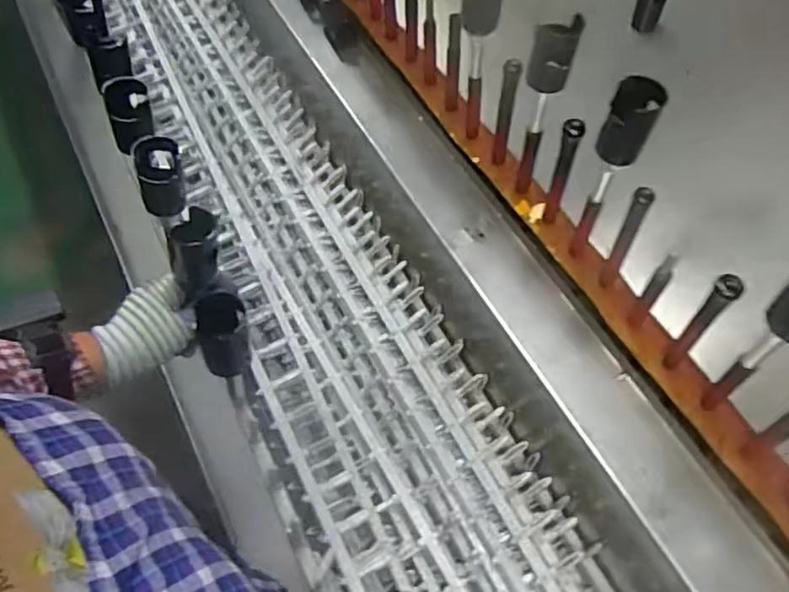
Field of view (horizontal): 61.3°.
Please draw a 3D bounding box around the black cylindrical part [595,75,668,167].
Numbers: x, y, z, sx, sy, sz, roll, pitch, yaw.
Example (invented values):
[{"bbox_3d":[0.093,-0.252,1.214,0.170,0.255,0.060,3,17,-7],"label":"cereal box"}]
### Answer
[{"bbox_3d":[0.202,-0.149,0.572,0.039,0.068,0.042,2,58,-3],"label":"black cylindrical part"}]

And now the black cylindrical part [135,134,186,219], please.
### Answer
[{"bbox_3d":[-0.216,-0.111,0.616,0.040,0.059,0.050,-11,59,-10],"label":"black cylindrical part"}]

